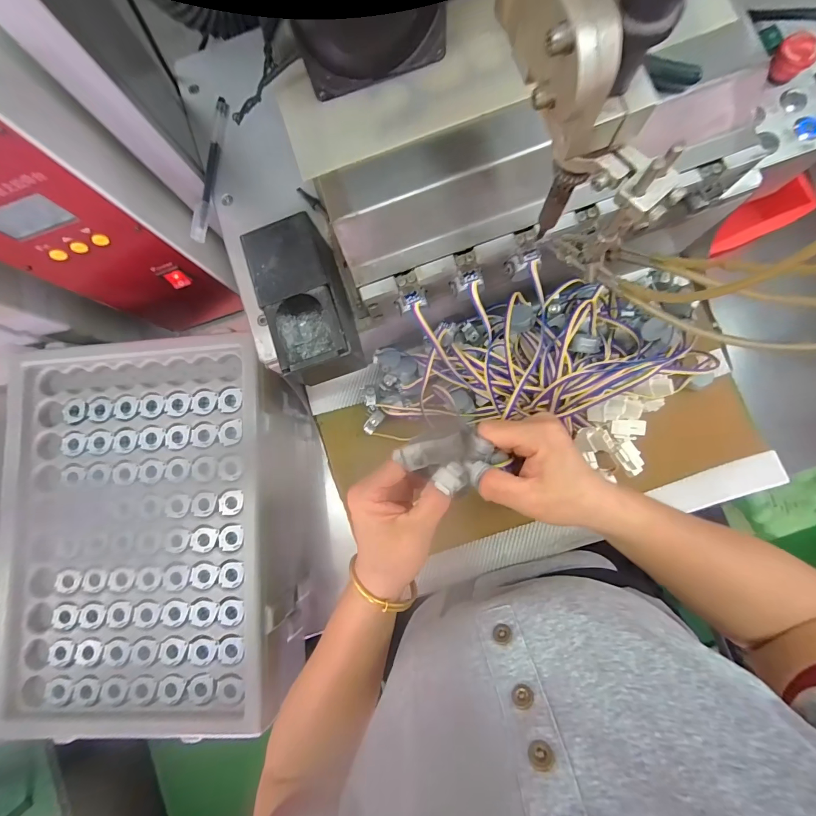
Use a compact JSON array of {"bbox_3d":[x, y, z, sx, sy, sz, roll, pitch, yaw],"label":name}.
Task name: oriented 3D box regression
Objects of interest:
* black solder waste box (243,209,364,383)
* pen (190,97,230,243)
[{"bbox_3d":[-0.078,-0.078,0.296,0.061,0.060,0.119,-20,83,3],"label":"black solder waste box"},{"bbox_3d":[-0.185,-0.224,0.352,0.012,0.010,0.141,7,86,6],"label":"pen"}]

